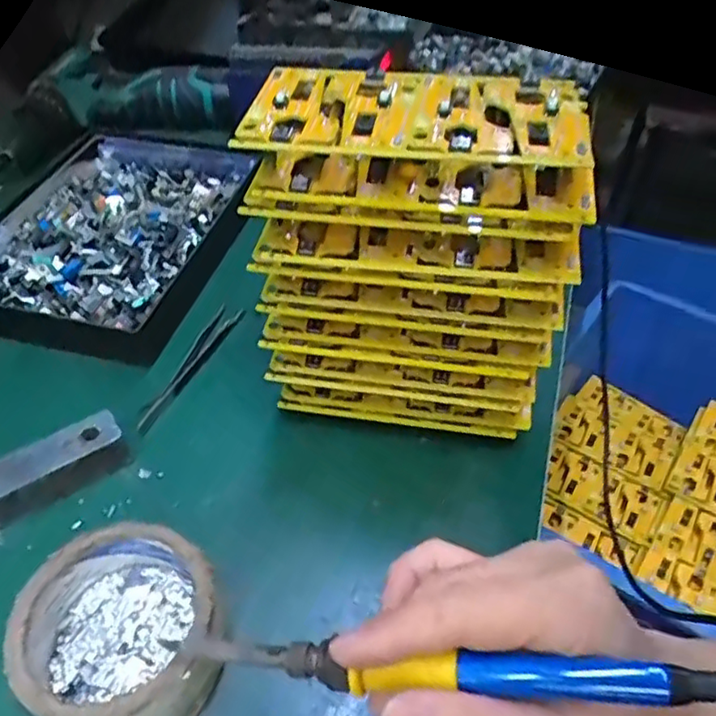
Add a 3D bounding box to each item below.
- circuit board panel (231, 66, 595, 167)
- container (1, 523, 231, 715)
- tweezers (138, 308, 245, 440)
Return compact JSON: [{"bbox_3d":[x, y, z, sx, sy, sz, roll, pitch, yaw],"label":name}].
[{"bbox_3d":[0.025,-0.105,0.278,0.142,0.012,0.084,6,45,7],"label":"circuit board panel"},{"bbox_3d":[-0.104,0.122,0.287,0.088,0.038,0.086,21,50,19],"label":"container"},{"bbox_3d":[-0.113,0.005,0.428,0.019,0.007,0.109,21,51,21],"label":"tweezers"}]

